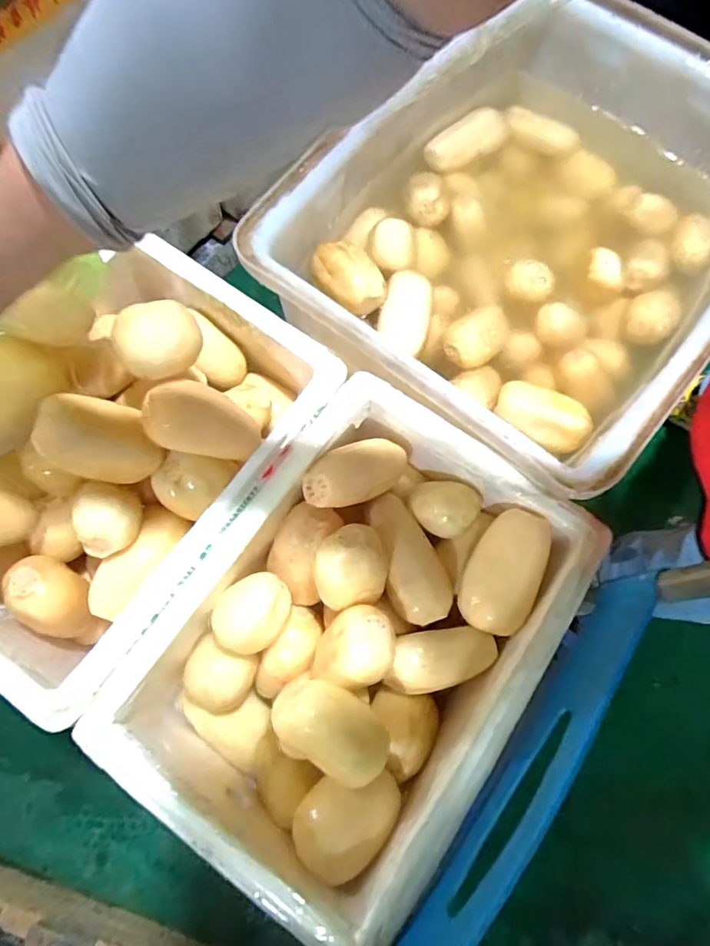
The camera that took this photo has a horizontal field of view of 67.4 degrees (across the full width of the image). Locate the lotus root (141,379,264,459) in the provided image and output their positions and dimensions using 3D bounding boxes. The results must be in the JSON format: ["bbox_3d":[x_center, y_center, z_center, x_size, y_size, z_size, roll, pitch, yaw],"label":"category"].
[{"bbox_3d":[-0.174,-0.062,0.605,0.124,0.063,0.074,11,100,-28],"label":"lotus root"}]

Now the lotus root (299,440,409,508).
[{"bbox_3d":[0.001,-0.004,0.642,0.125,0.049,0.070,-22,74,-26],"label":"lotus root"}]

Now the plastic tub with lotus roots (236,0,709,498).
[{"bbox_3d":[0.306,-0.355,0.839,0.512,0.225,0.776,40,76,9],"label":"plastic tub with lotus roots"}]

